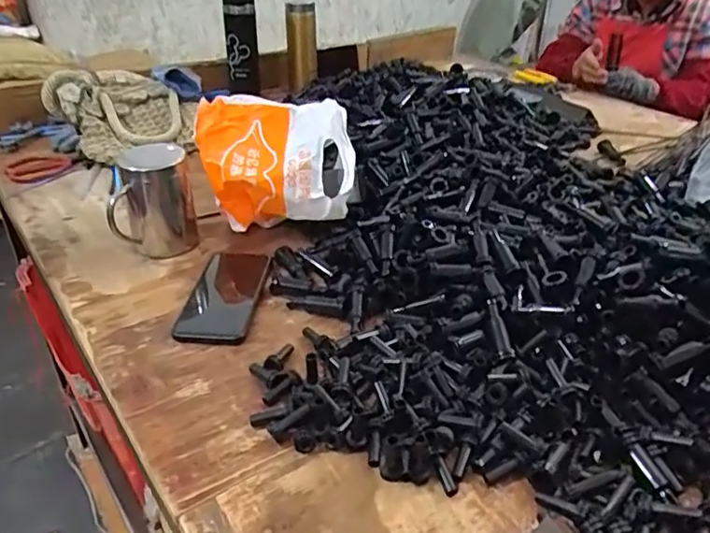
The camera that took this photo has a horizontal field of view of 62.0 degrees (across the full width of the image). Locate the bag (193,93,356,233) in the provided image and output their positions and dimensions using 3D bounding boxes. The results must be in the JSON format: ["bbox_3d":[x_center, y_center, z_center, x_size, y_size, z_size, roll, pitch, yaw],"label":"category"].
[{"bbox_3d":[-0.100,-0.127,0.760,0.195,0.151,0.125,1,33,0],"label":"bag"}]

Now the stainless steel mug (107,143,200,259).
[{"bbox_3d":[-0.253,-0.085,0.737,0.090,0.128,0.097,-6,33,-11],"label":"stainless steel mug"}]

